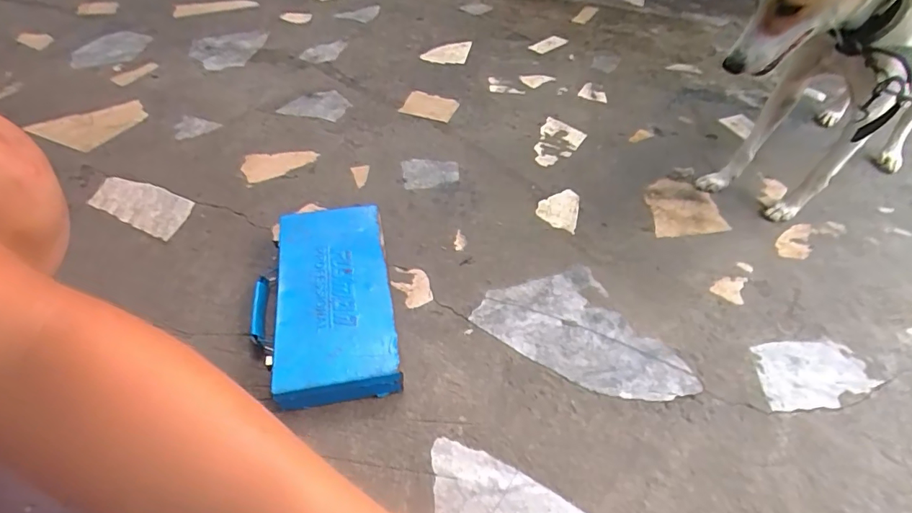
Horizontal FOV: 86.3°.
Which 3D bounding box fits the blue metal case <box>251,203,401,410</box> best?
[{"bbox_3d":[-0.185,0.058,0.665,0.186,0.054,0.308,-8,48,-10],"label":"blue metal case"}]

